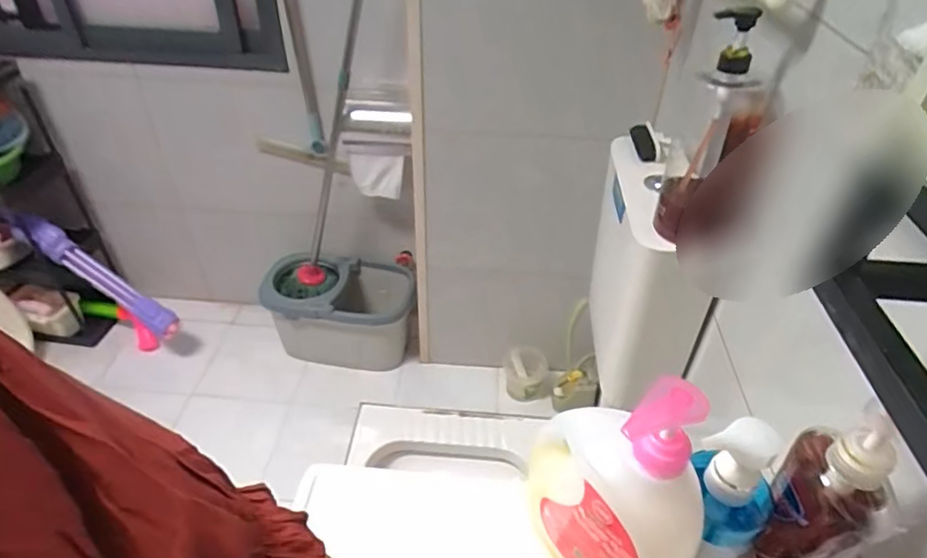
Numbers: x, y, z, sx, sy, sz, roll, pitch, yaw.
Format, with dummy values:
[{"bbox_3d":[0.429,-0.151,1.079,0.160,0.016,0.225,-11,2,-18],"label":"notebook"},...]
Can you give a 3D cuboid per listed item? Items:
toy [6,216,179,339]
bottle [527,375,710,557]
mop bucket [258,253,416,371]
[{"bbox_3d":[-1.030,-0.014,1.623,0.497,0.091,0.099,40,42,-10],"label":"toy"},{"bbox_3d":[0.113,0.148,0.434,0.073,0.229,0.141,-13,42,-18],"label":"bottle"},{"bbox_3d":[-0.392,0.113,1.818,0.455,0.296,0.257,5,40,3],"label":"mop bucket"}]

